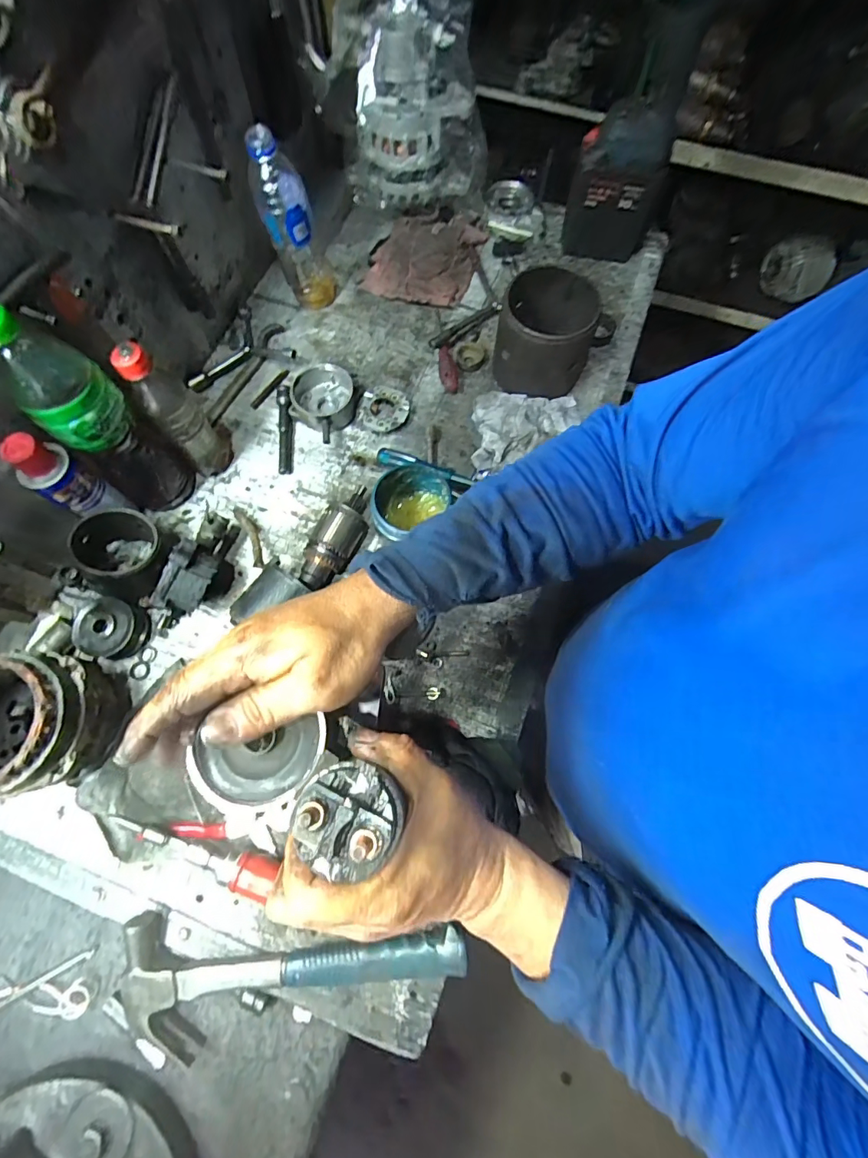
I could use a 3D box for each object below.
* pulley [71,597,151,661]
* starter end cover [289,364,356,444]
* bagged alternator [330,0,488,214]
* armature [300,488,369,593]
[{"bbox_3d":[-0.369,0.057,0.540,0.059,0.043,0.065,9,71,3],"label":"pulley"},{"bbox_3d":[-0.148,-0.235,0.636,0.089,0.039,0.115,-14,72,-5],"label":"starter end cover"},{"bbox_3d":[-0.029,-0.660,0.649,0.211,0.270,0.137,-6,71,-2],"label":"bagged alternator"},{"bbox_3d":[-0.113,-0.052,0.572,0.051,0.052,0.139,22,72,7],"label":"armature"}]

